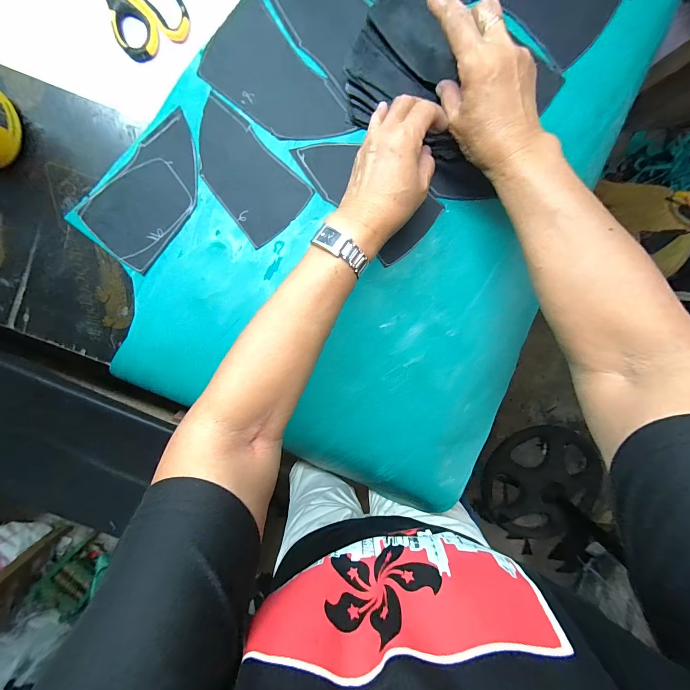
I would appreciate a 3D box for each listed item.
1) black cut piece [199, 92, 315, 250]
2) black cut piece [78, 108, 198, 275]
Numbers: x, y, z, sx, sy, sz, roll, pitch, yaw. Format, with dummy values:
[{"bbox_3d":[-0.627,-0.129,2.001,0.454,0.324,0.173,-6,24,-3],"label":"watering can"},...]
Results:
[{"bbox_3d":[-0.119,-0.196,0.359,0.144,0.010,0.092,42,95,-8],"label":"black cut piece"},{"bbox_3d":[-0.224,-0.175,0.356,0.088,0.004,0.168,40,96,-12],"label":"black cut piece"}]

